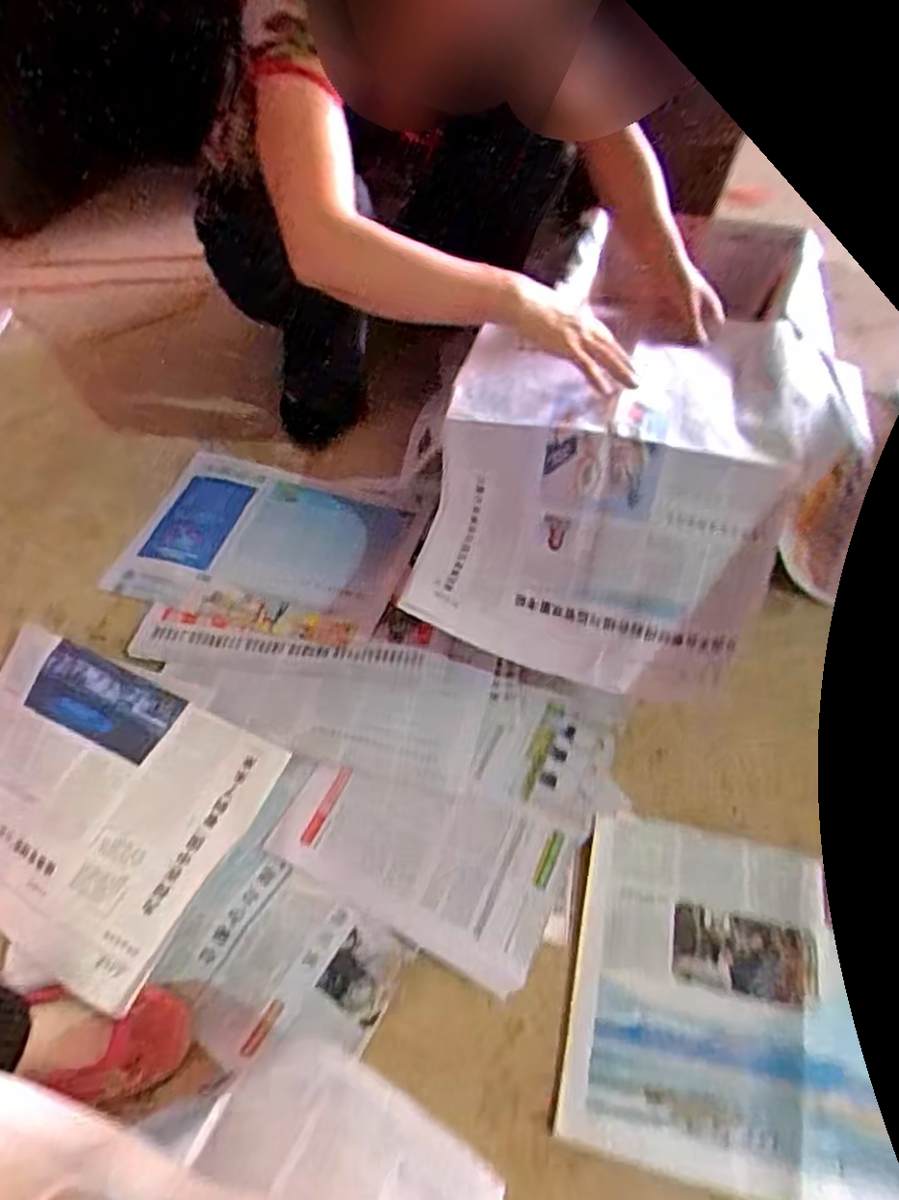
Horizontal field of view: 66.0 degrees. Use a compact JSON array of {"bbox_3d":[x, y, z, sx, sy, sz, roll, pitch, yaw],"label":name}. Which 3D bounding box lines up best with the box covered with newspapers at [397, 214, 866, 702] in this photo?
[{"bbox_3d":[0.184,-0.149,0.818,0.354,0.197,0.444,13,56,12],"label":"box covered with newspapers"}]

